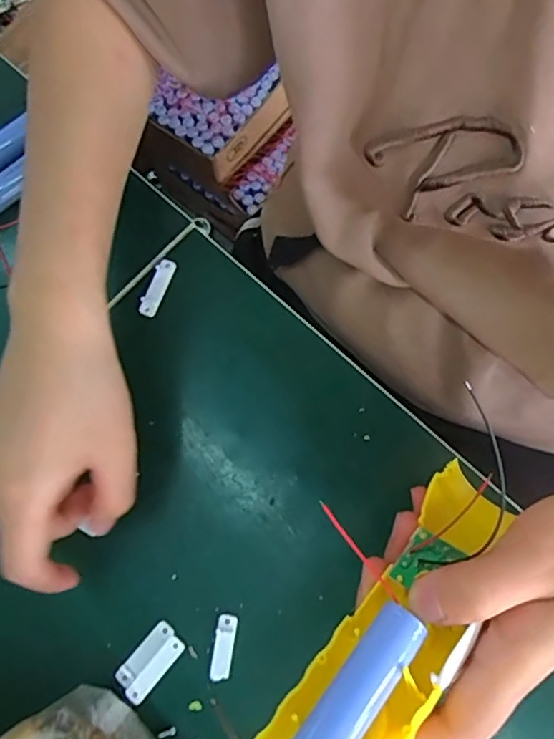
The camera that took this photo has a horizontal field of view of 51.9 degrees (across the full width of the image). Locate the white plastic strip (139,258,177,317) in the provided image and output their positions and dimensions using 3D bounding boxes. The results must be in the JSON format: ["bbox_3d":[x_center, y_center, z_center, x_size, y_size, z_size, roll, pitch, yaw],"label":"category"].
[{"bbox_3d":[-0.073,-0.050,0.350,0.011,0.007,0.037,19,78,9],"label":"white plastic strip"}]

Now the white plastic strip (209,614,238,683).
[{"bbox_3d":[-0.028,0.146,0.298,0.011,0.004,0.032,7,77,6],"label":"white plastic strip"}]

